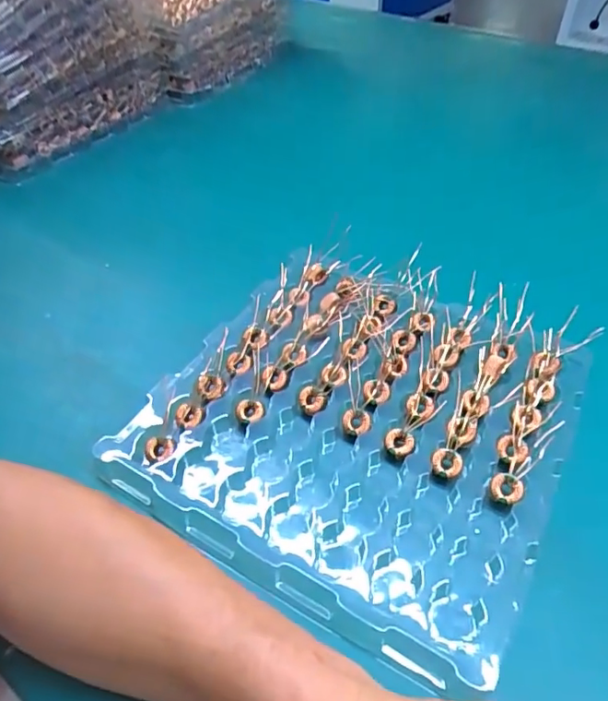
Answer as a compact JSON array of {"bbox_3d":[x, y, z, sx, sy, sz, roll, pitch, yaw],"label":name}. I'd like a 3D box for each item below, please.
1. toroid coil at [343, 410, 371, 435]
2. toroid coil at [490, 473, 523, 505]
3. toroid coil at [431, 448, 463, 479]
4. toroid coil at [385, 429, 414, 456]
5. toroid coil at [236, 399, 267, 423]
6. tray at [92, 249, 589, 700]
[{"bbox_3d":[0.039,0.053,0.390,0.020,0.008,0.017,17,50,17],"label":"toroid coil"},{"bbox_3d":[0.135,0.092,0.350,0.019,0.006,0.020,-1,47,1],"label":"toroid coil"},{"bbox_3d":[0.100,0.078,0.365,0.019,0.005,0.020,-1,47,1],"label":"toroid coil"},{"bbox_3d":[0.069,0.066,0.378,0.021,0.007,0.019,16,50,16],"label":"toroid coil"},{"bbox_3d":[-0.041,0.047,0.401,0.022,0.009,0.019,-10,48,-7],"label":"toroid coil"},{"bbox_3d":[0.041,0.048,0.399,0.285,0.026,0.285,24,52,22],"label":"tray"}]

